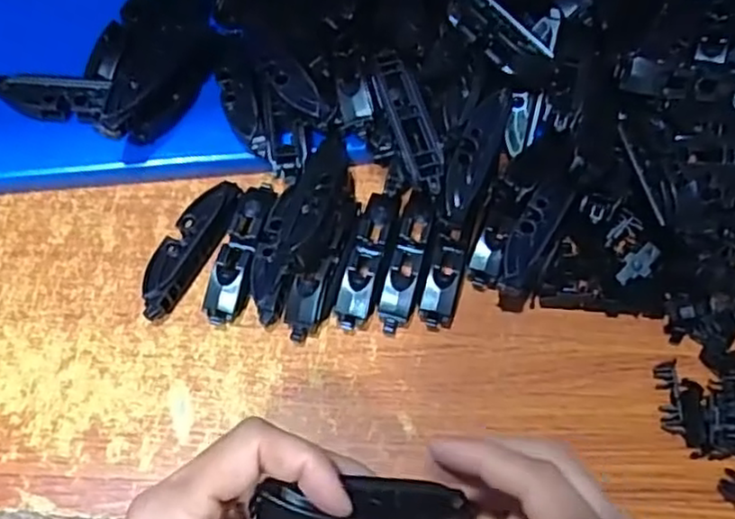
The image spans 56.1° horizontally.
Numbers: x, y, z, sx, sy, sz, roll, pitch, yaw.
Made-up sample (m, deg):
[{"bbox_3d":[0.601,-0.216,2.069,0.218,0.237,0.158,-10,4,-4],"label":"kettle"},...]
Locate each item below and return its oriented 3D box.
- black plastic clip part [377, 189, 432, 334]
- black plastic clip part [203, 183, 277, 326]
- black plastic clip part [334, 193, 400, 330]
[{"bbox_3d":[0.020,0.001,0.352,0.017,0.021,0.072,14,64,3],"label":"black plastic clip part"},{"bbox_3d":[-0.063,-0.005,0.351,0.019,0.018,0.076,12,64,2],"label":"black plastic clip part"},{"bbox_3d":[0.001,-0.002,0.351,0.019,0.022,0.071,13,64,3],"label":"black plastic clip part"}]

